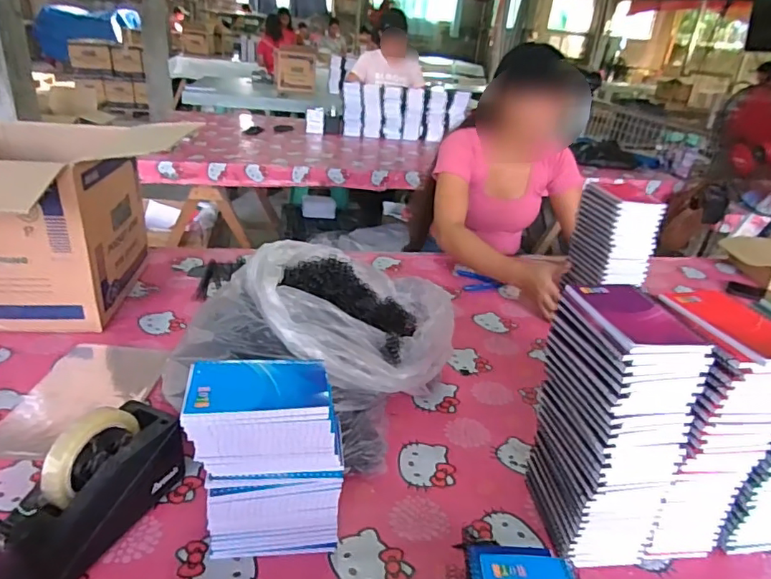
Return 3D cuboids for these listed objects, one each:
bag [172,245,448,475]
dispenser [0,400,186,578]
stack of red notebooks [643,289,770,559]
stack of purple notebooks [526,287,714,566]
[{"bbox_3d":[-0.059,0.063,0.766,0.247,0.232,0.359,18,28,25],"label":"bag"},{"bbox_3d":[-0.310,0.207,0.554,0.069,0.129,0.206,15,27,20],"label":"dispenser"},{"bbox_3d":[0.334,0.162,0.585,0.106,0.290,0.120,-1,26,-13],"label":"stack of red notebooks"},{"bbox_3d":[0.244,0.156,0.592,0.112,0.294,0.134,-1,27,-13],"label":"stack of purple notebooks"}]

